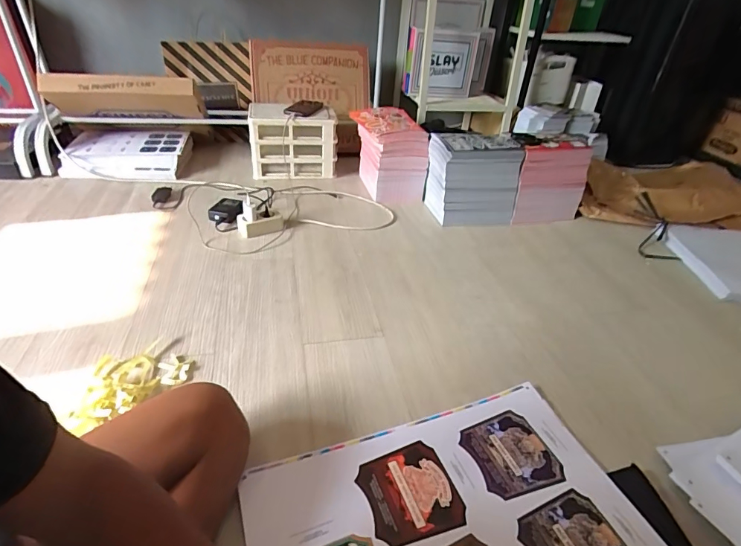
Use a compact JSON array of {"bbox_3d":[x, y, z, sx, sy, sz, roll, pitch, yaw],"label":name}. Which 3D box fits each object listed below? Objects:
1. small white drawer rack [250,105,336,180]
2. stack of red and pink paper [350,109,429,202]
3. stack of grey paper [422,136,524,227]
[{"bbox_3d":[-0.257,-0.437,1.399,0.275,0.200,0.172,-2,35,-9],"label":"small white drawer rack"},{"bbox_3d":[0.051,-0.368,1.312,0.162,0.223,0.274,-6,36,-15],"label":"stack of red and pink paper"},{"bbox_3d":[0.287,-0.264,1.191,0.226,0.219,0.145,-1,35,-8],"label":"stack of grey paper"}]

